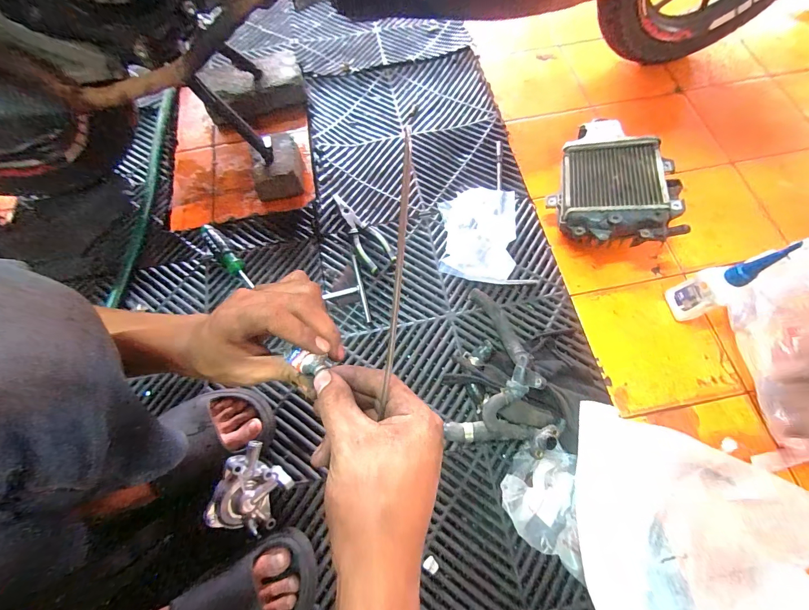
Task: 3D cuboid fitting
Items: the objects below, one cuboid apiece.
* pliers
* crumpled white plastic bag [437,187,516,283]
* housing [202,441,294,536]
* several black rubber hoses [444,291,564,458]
[{"bbox_3d":[-0.077,-0.137,0.613,0.054,0.025,0.180,-29,71,-9],"label":"pliers"},{"bbox_3d":[0.132,-0.127,0.603,0.136,0.033,0.193,1,70,2],"label":"crumpled white plastic bag"},{"bbox_3d":[-0.193,0.241,0.452,0.083,0.070,0.103,16,71,7],"label":"housing"},{"bbox_3d":[0.159,0.097,0.498,0.161,0.071,0.223,13,70,6],"label":"several black rubber hoses"}]

